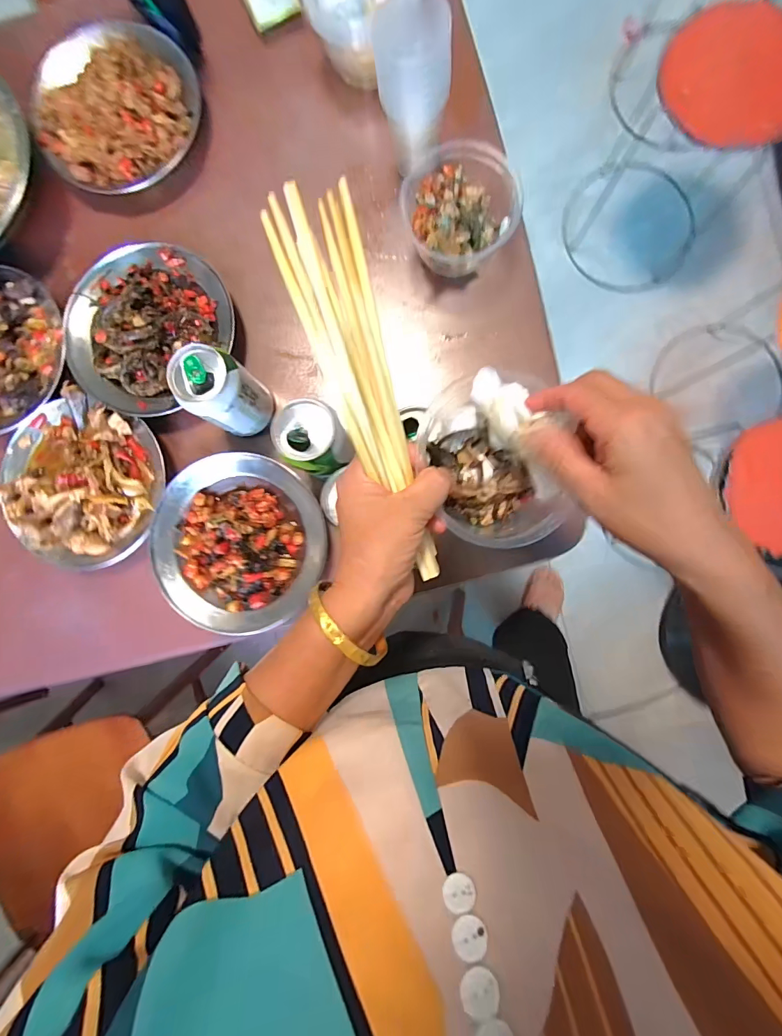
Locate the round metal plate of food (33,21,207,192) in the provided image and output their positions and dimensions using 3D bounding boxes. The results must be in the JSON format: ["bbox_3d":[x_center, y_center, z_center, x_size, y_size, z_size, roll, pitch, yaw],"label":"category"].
[{"bbox_3d":[-0.312,-0.465,0.481,0.189,0.038,0.177,0,89,4],"label":"round metal plate of food"}]

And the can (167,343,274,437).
[{"bbox_3d":[-0.166,-0.124,0.431,0.065,0.100,0.061,0,89,4],"label":"can"}]

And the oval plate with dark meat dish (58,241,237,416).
[{"bbox_3d":[-0.272,-0.215,0.482,0.187,0.041,0.174,-43,86,2],"label":"oval plate with dark meat dish"}]

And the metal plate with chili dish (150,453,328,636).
[{"bbox_3d":[-0.167,0.028,0.477,0.180,0.030,0.187,0,89,4],"label":"metal plate with chili dish"}]

